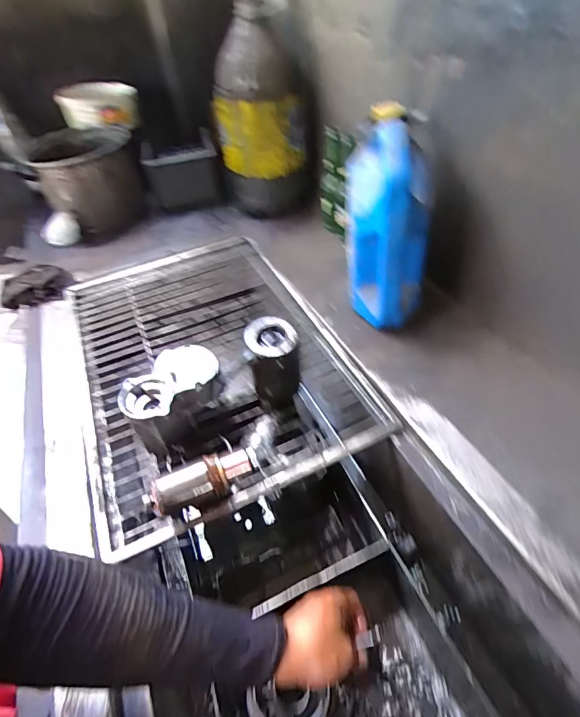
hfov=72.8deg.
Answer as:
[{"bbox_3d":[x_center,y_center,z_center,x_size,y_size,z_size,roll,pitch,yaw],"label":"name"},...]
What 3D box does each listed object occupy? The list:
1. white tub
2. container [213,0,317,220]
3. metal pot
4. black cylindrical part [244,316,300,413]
[{"bbox_3d":[-0.531,-0.702,1.091,0.185,0.095,0.136,1,46,7],"label":"white tub"},{"bbox_3d":[-0.057,-0.518,0.897,0.211,0.434,0.176,-8,45,-2],"label":"container"},{"bbox_3d":[-0.516,-0.455,1.039,0.240,0.198,0.278,-15,46,-8],"label":"metal pot"},{"bbox_3d":[-0.023,0.011,0.597,0.071,0.128,0.069,-3,45,3],"label":"black cylindrical part"}]

